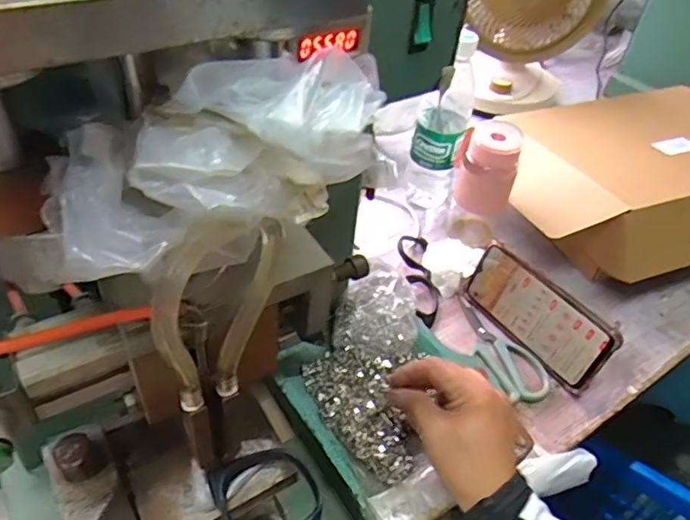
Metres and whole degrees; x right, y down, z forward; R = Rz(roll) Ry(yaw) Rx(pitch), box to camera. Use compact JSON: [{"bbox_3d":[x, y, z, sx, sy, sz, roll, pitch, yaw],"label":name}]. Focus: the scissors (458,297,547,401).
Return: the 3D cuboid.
[{"bbox_3d":[0.162,0.091,0.606,0.057,0.011,0.144,-15,47,-21],"label":"scissors"}]

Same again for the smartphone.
[{"bbox_3d":[0.199,0.054,0.594,0.008,0.080,0.165,-8,43,-41],"label":"smartphone"}]

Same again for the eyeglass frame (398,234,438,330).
[{"bbox_3d":[0.087,0.018,0.665,0.042,0.024,0.151,1,43,-5],"label":"eyeglass frame"}]

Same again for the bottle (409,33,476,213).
[{"bbox_3d":[0.122,-0.170,0.715,0.063,0.223,0.065,13,43,8],"label":"bottle"}]

